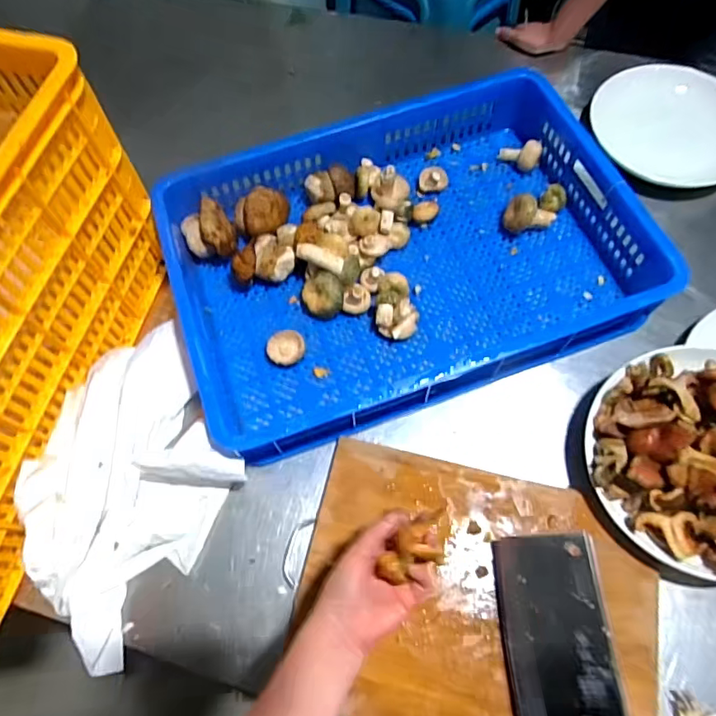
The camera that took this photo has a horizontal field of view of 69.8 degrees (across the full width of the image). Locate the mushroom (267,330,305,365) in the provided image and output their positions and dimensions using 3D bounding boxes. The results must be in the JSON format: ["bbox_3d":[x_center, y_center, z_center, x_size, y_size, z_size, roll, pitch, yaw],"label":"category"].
[{"bbox_3d":[-0.094,-0.013,0.679,0.047,0.017,0.048,-4,67,0],"label":"mushroom"}]

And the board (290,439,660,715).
[{"bbox_3d":[0.126,0.259,0.552,0.369,0.025,0.273,11,68,7],"label":"board"}]

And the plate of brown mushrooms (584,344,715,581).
[{"bbox_3d":[0.384,0.108,0.561,0.242,0.093,0.246,-17,68,-5],"label":"plate of brown mushrooms"}]

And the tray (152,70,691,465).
[{"bbox_3d":[0.062,-0.153,0.696,0.592,0.094,0.410,-21,68,-7],"label":"tray"}]

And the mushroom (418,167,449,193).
[{"bbox_3d":[0.117,-0.273,0.784,0.044,0.030,0.026,4,67,3],"label":"mushroom"}]

